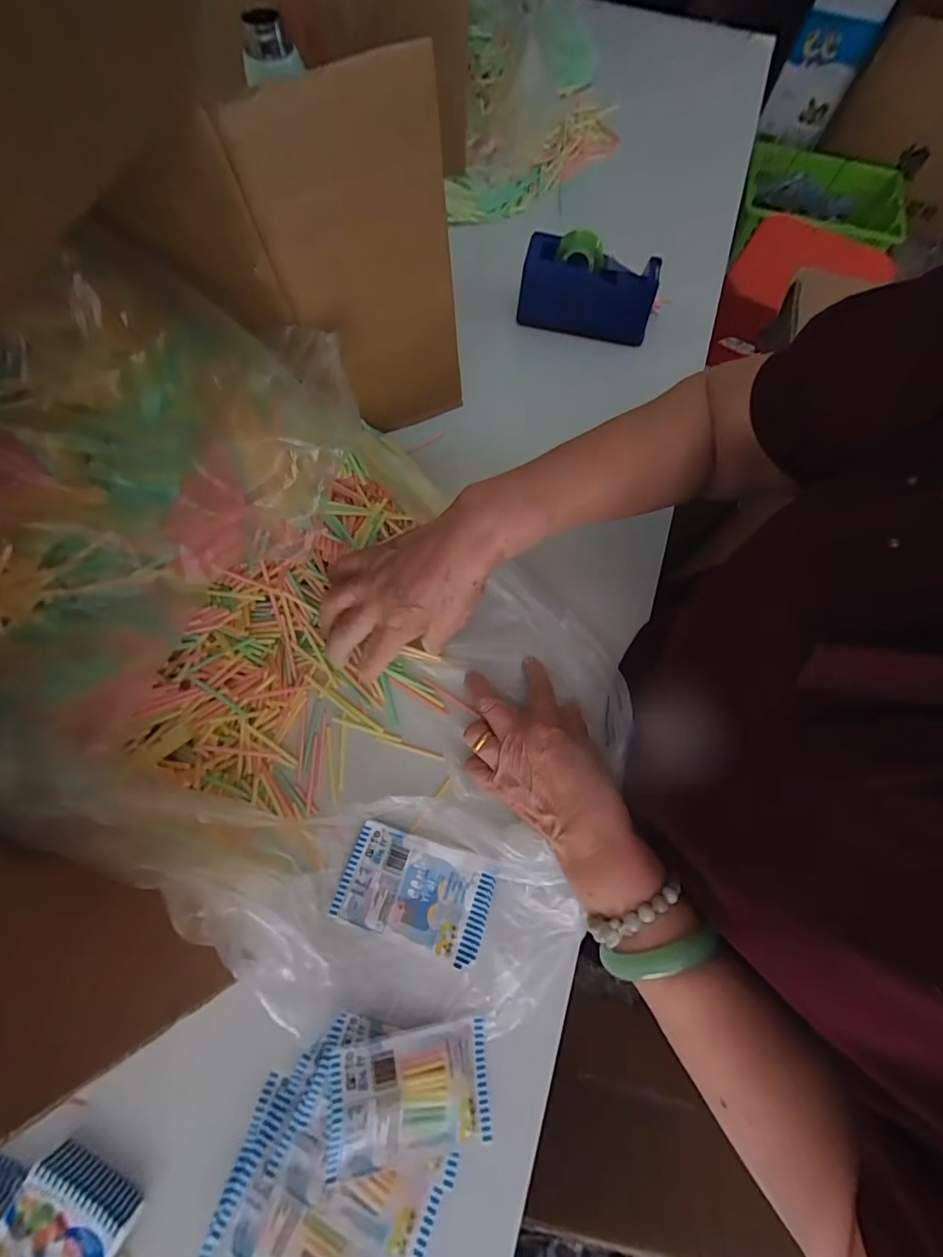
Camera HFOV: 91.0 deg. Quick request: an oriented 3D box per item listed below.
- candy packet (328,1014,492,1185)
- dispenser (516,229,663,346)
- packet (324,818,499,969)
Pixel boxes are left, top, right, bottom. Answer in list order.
[{"bbox_3d":[-0.037,0.298,0.300,0.105,0.018,0.060,9,58,-21],"label":"candy packet"},{"bbox_3d":[0.129,-0.382,0.519,0.146,0.079,0.059,6,71,0],"label":"dispenser"},{"bbox_3d":[-0.042,0.196,0.347,0.109,0.008,0.069,18,71,4],"label":"packet"}]

